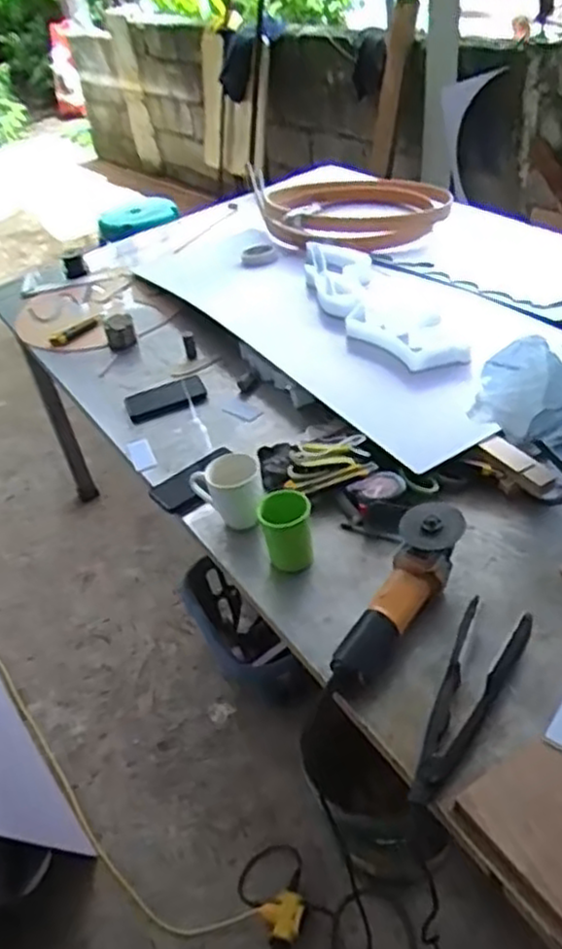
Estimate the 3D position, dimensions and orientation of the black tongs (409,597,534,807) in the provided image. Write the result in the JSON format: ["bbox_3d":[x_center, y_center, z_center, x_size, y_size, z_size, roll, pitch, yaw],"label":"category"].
[{"bbox_3d":[0.219,0.269,0.875,0.082,0.052,0.268,23,54,18],"label":"black tongs"}]

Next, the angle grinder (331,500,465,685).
[{"bbox_3d":[0.157,0.158,0.986,0.080,0.072,0.289,22,65,32],"label":"angle grinder"}]

